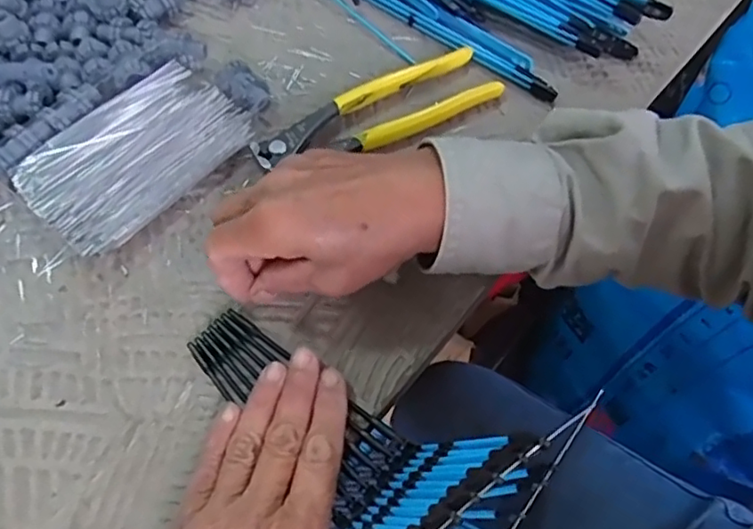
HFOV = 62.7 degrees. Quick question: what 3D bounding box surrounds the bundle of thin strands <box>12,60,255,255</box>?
[{"bbox_3d":[-0.147,-0.068,0.377,0.079,0.016,0.127,36,66,17],"label":"bundle of thin strands"}]

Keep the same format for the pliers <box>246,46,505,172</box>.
[{"bbox_3d":[-0.001,-0.098,0.397,0.166,0.014,0.045,-21,63,-13],"label":"pliers"}]

